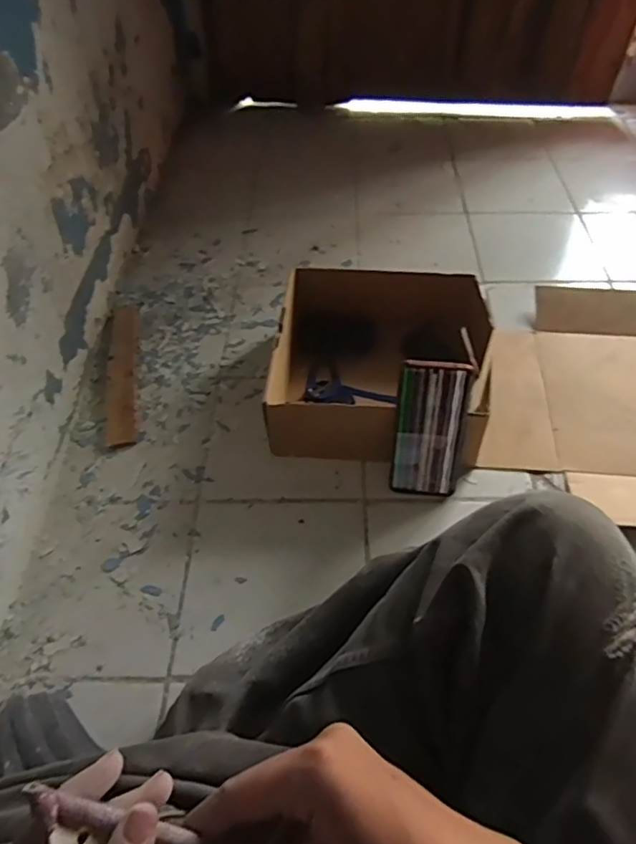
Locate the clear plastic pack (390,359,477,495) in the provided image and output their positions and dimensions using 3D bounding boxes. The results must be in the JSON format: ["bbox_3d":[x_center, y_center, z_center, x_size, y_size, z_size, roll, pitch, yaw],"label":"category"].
[{"bbox_3d":[0.126,0.008,0.642,0.076,0.163,0.020,5,29,6],"label":"clear plastic pack"}]

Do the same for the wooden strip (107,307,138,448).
[{"bbox_3d":[-0.281,-0.073,0.822,0.040,0.010,0.260,-9,52,-5],"label":"wooden strip"}]

